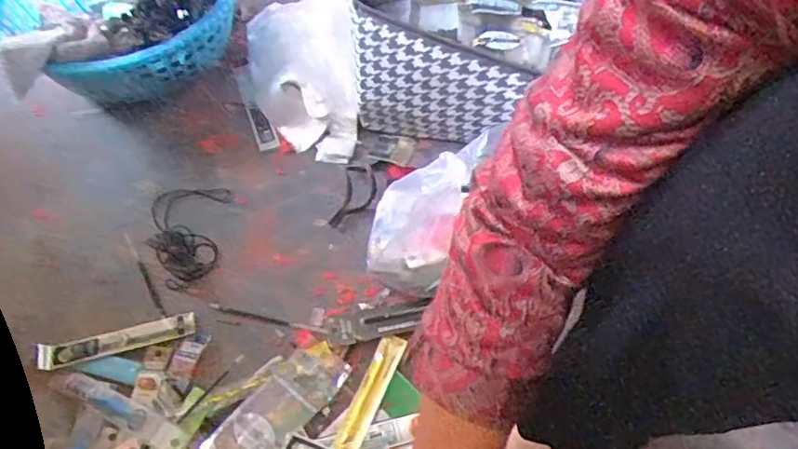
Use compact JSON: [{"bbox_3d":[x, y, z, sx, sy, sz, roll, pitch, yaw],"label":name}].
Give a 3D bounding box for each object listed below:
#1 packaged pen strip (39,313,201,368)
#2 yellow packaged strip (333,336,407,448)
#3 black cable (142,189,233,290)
[{"bbox_3d":[-0.286,0.117,0.598,0.153,0.008,0.026,-14,58,-6],"label":"packaged pen strip"},{"bbox_3d":[-0.026,0.157,0.556,0.024,0.012,0.118,20,61,15],"label":"yellow packaged strip"},{"bbox_3d":[-0.243,0.011,0.667,0.082,0.011,0.131,0,58,3],"label":"black cable"}]

